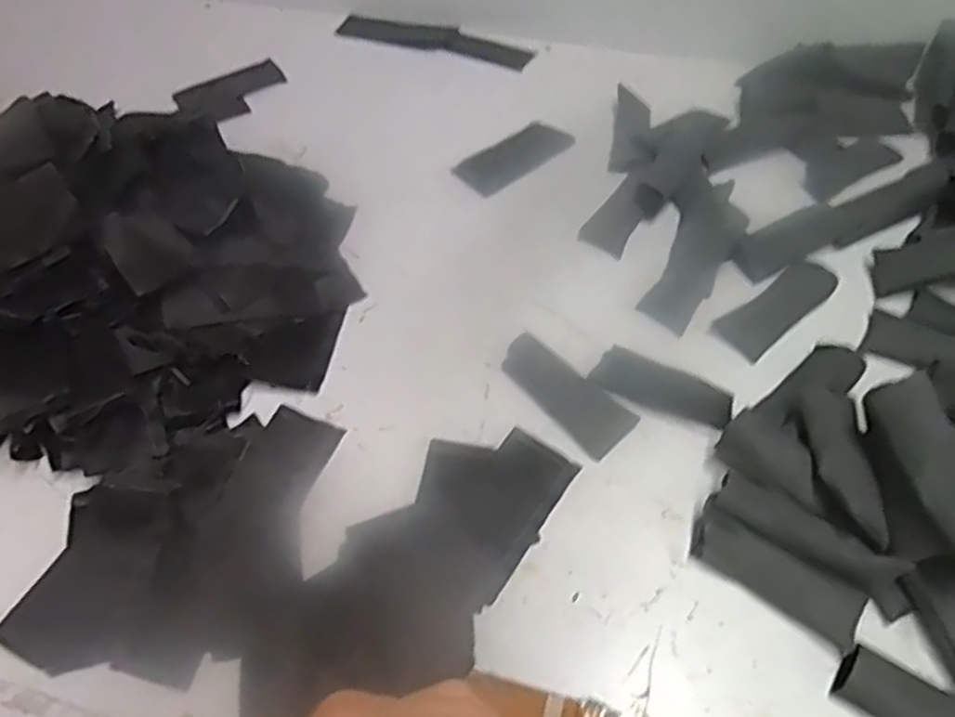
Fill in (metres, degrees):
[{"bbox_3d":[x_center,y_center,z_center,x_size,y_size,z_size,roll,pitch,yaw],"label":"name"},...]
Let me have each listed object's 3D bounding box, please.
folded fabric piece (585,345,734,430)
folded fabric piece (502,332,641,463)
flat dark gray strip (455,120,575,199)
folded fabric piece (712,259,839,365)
[{"bbox_3d":[0.134,0.023,0.535,0.101,0.008,0.041,25,57,20],"label":"folded fabric piece"},{"bbox_3d":[0.062,0.024,0.527,0.106,0.015,0.043,37,62,27],"label":"folded fabric piece"},{"bbox_3d":[0.037,-0.197,0.715,0.117,0.004,0.060,-33,58,-21],"label":"flat dark gray strip"},{"bbox_3d":[0.241,-0.043,0.588,0.113,0.009,0.042,-35,59,-22],"label":"folded fabric piece"}]

